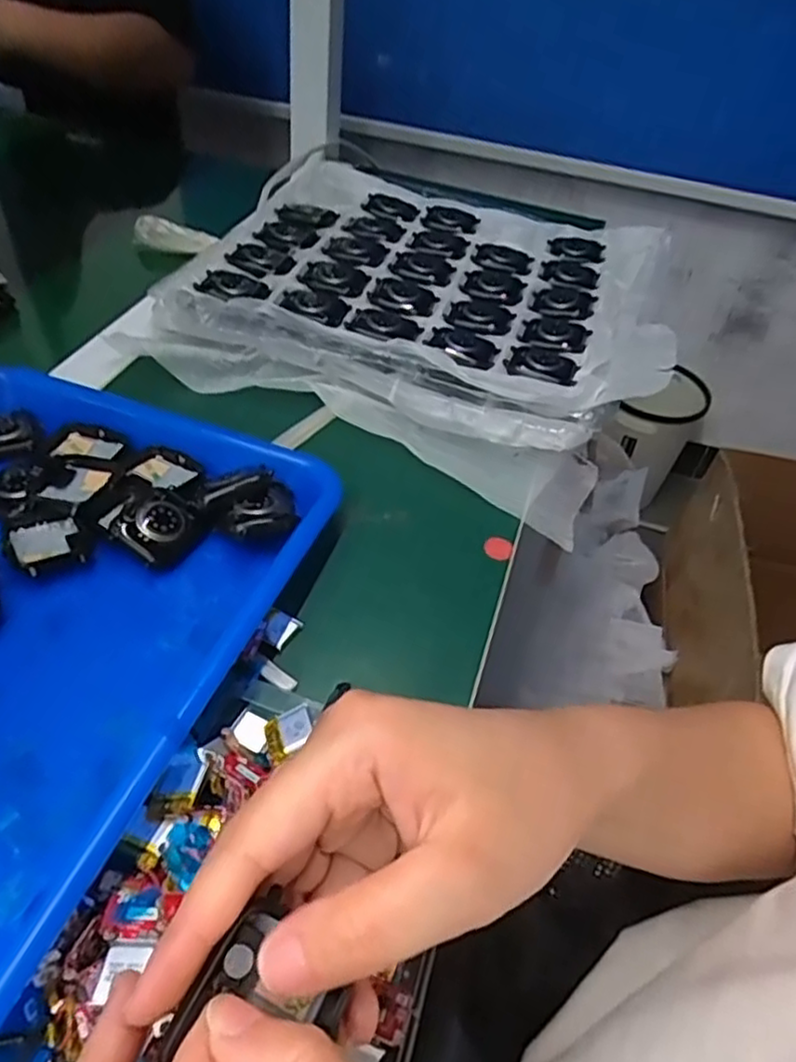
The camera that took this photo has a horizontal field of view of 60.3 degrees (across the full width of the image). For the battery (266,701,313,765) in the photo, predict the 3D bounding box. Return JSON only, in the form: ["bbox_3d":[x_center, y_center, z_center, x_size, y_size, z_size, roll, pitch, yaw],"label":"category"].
[{"bbox_3d":[-0.046,0.085,0.291,0.020,0.004,0.020,-23,53,-5],"label":"battery"}]

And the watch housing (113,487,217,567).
[{"bbox_3d":[-0.121,-0.003,0.350,0.034,0.015,0.040,27,49,18],"label":"watch housing"}]

